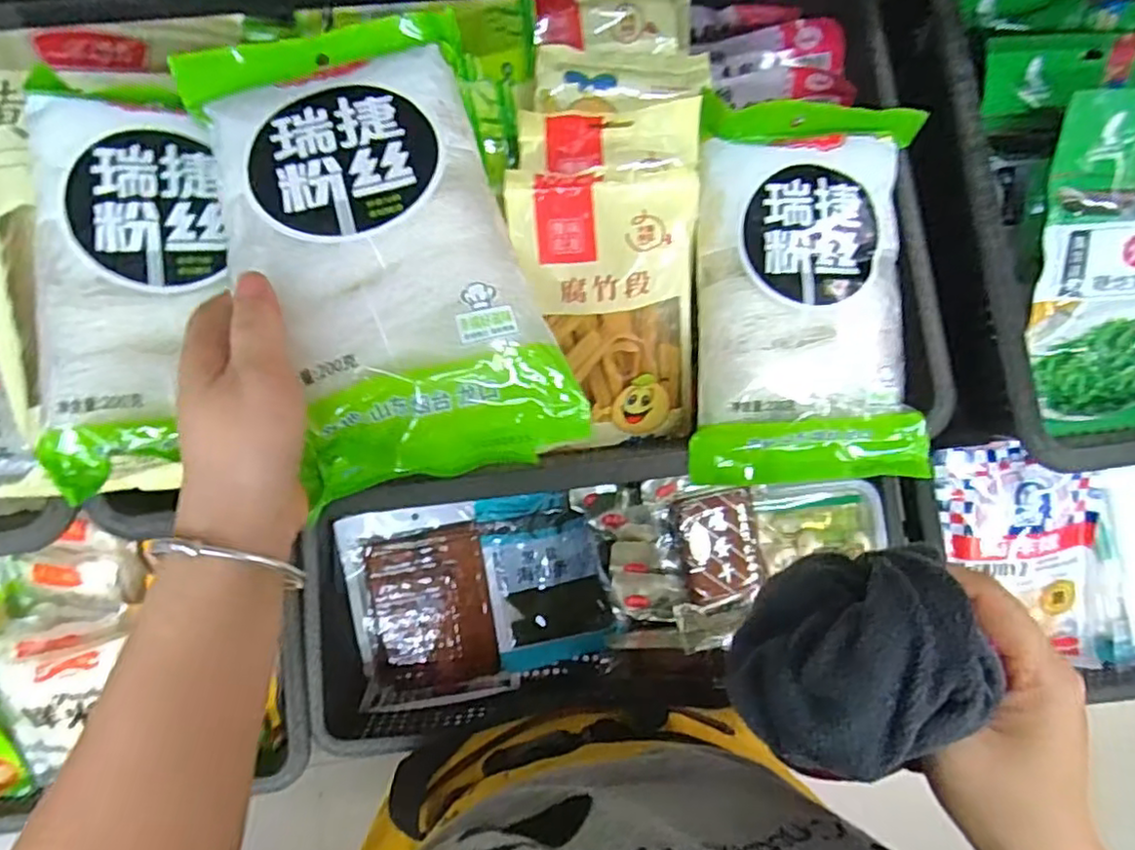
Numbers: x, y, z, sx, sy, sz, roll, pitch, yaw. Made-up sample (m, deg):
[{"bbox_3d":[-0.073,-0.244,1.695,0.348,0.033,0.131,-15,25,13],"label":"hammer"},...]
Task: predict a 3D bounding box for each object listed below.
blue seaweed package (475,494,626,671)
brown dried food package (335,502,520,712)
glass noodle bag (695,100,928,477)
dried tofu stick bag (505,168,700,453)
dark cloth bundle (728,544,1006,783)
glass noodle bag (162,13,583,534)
[{"bbox_3d":[-0.021,0.162,0.689,0.125,0.016,0.178,-10,95,-2],"label":"blue seaweed package"},{"bbox_3d":[-0.149,0.189,0.680,0.145,0.023,0.204,-8,95,-5],"label":"brown dried food package"},{"bbox_3d":[0.162,-0.087,0.437,0.145,0.045,0.246,1,92,-2],"label":"glass noodle bag"},{"bbox_3d":[0.026,-0.073,0.449,0.121,0.191,0.050,-6,28,-3],"label":"dried tofu stick bag"},{"bbox_3d":[0.116,0.095,0.261,0.072,0.077,0.090,34,75,9],"label":"dark cloth bundle"},{"bbox_3d":[-0.098,-0.096,0.328,0.144,0.043,0.270,-21,76,-8],"label":"glass noodle bag"}]

